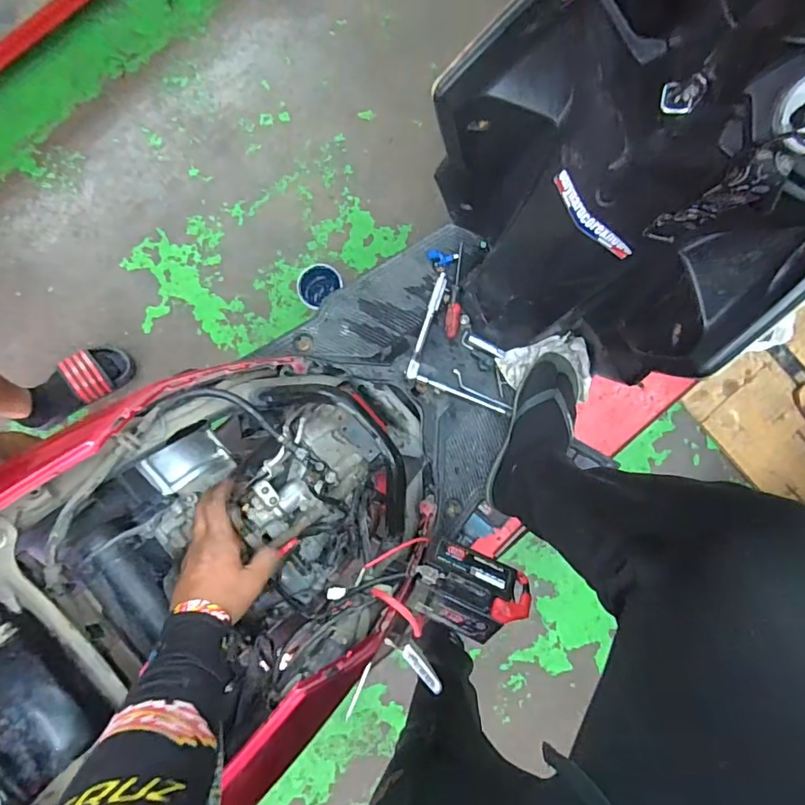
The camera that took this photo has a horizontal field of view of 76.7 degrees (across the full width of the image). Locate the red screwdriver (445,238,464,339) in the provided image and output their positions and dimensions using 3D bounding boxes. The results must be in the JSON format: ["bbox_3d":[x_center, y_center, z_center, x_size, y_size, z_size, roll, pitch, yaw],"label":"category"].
[{"bbox_3d":[0.089,-0.187,0.843,0.023,0.026,0.167,6,87,0],"label":"red screwdriver"}]

